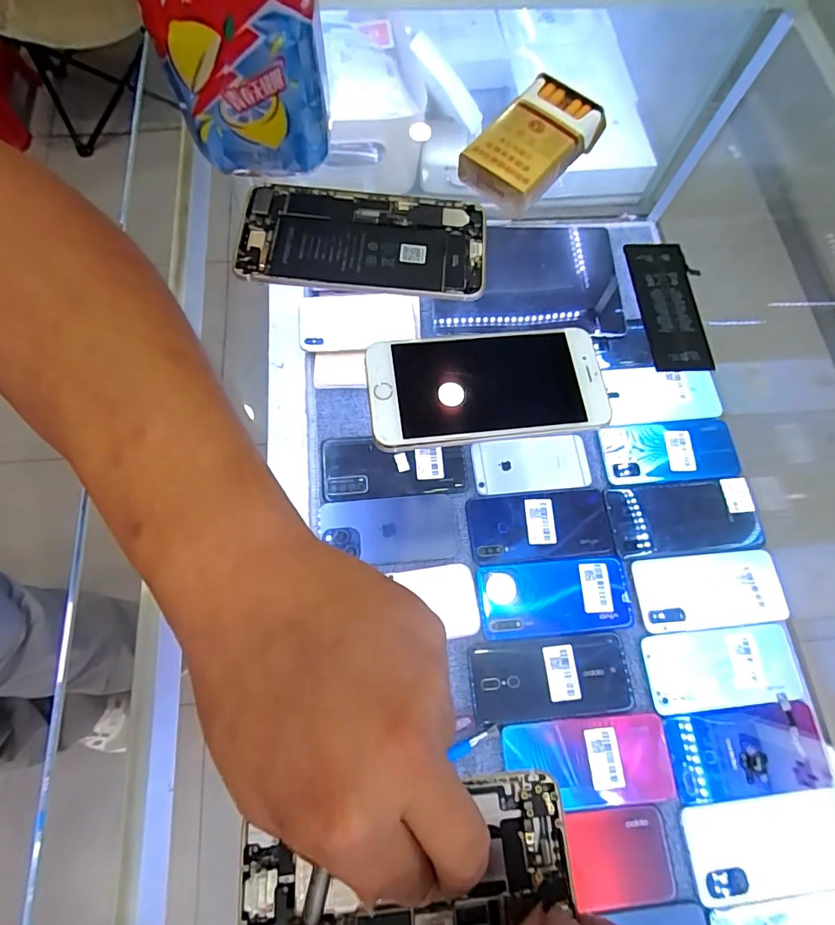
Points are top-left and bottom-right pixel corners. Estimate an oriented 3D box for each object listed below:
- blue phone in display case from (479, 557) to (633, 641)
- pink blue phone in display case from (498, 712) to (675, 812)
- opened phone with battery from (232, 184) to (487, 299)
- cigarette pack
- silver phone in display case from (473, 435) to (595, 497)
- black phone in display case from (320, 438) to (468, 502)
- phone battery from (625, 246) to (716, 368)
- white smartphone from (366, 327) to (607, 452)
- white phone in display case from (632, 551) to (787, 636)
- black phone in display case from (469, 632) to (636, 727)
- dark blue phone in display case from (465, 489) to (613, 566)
[{"bbox_3d":[0.147,0.143,0.509,0.161,0.004,0.076,-4,71,-4],"label":"blue phone in display case"},{"bbox_3d":[0.166,0.290,0.460,0.160,0.006,0.075,-3,71,-4],"label":"pink blue phone in display case"},{"bbox_3d":[-0.035,-0.142,0.307,0.154,0.007,0.079,1,71,-2],"label":"opened phone with battery"},{"bbox_3d":[0.078,-0.217,0.326,0.058,0.028,0.093,39,74,10],"label":"cigarette pack"},{"bbox_3d":[0.133,0.002,0.557,0.135,0.006,0.063,-4,71,-4],"label":"silver phone in display case"},{"bbox_3d":[-0.028,0.003,0.547,0.163,0.013,0.074,-3,71,-4],"label":"black phone in display case"},{"bbox_3d":[0.162,-0.101,0.306,0.038,0.010,0.091,-6,73,-2],"label":"phone battery"},{"bbox_3d":[0.040,-0.044,0.272,0.133,0.007,0.064,-7,71,-5],"label":"white smartphone"},{"bbox_3d":[0.321,0.140,0.523,0.162,0.005,0.076,-4,71,-4],"label":"white phone in display case"},{"bbox_3d":[0.136,0.218,0.482,0.161,0.007,0.073,-4,71,-4],"label":"black phone in display case"},{"bbox_3d":[0.138,0.071,0.534,0.157,0.004,0.074,-4,71,-4],"label":"dark blue phone in display case"}]

